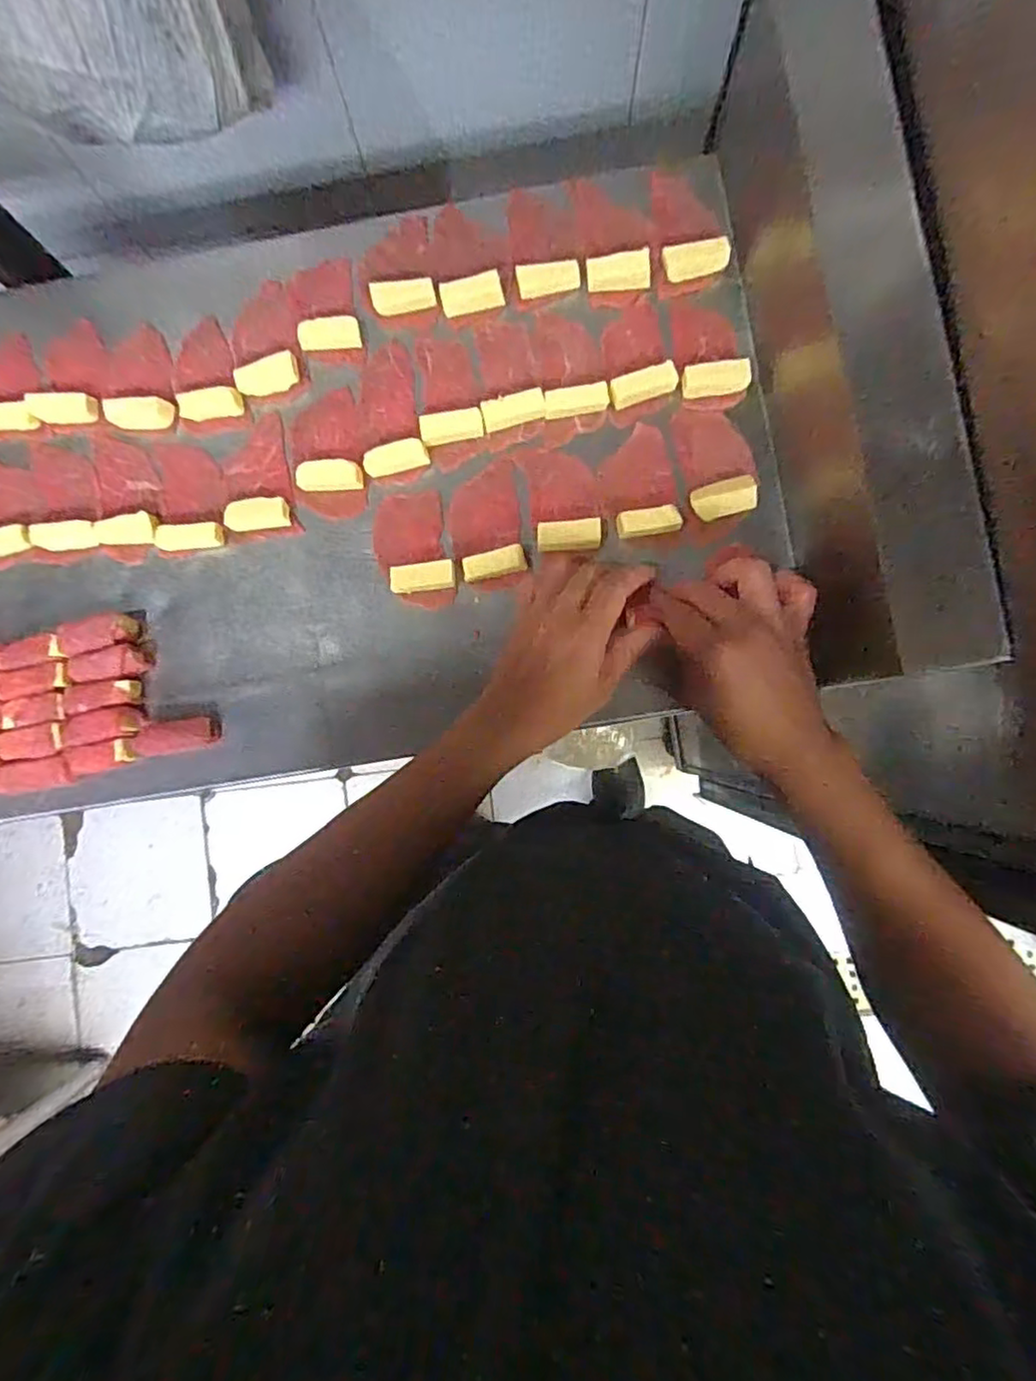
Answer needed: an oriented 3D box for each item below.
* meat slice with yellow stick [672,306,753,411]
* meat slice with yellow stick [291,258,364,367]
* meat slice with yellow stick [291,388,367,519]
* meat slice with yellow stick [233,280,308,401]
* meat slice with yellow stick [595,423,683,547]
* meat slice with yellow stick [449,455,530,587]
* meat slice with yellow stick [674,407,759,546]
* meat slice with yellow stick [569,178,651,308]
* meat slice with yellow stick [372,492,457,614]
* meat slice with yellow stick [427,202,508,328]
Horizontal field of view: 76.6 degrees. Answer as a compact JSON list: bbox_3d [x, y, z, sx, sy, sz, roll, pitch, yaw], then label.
[{"bbox_3d":[0.146,-0.257,0.498,0.048,0.030,0.078,-6,86,1],"label":"meat slice with yellow stick"},{"bbox_3d":[-0.150,-0.298,0.512,0.048,0.015,0.092,-13,86,1],"label":"meat slice with yellow stick"},{"bbox_3d":[-0.148,-0.183,0.504,0.054,0.012,0.095,-6,86,1],"label":"meat slice with yellow stick"},{"bbox_3d":[-0.199,-0.275,0.512,0.055,0.015,0.091,-15,86,1],"label":"meat slice with yellow stick"},{"bbox_3d":[0.090,-0.155,0.493,0.056,0.017,0.088,-12,86,1],"label":"meat slice with yellow stick"},{"bbox_3d":[-0.024,-0.128,0.502,0.053,0.020,0.098,-7,86,1],"label":"meat slice with yellow stick"},{"bbox_3d":[0.150,-0.164,0.493,0.052,0.013,0.099,-8,86,1],"label":"meat slice with yellow stick"},{"bbox_3d":[0.073,-0.343,0.502,0.050,0.017,0.092,-9,86,1],"label":"meat slice with yellow stick"},{"bbox_3d":[-0.080,-0.107,0.499,0.056,0.015,0.093,-14,86,1],"label":"meat slice with yellow stick"},{"bbox_3d":[-0.040,-0.337,0.512,0.059,0.023,0.102,-12,86,1],"label":"meat slice with yellow stick"}]

